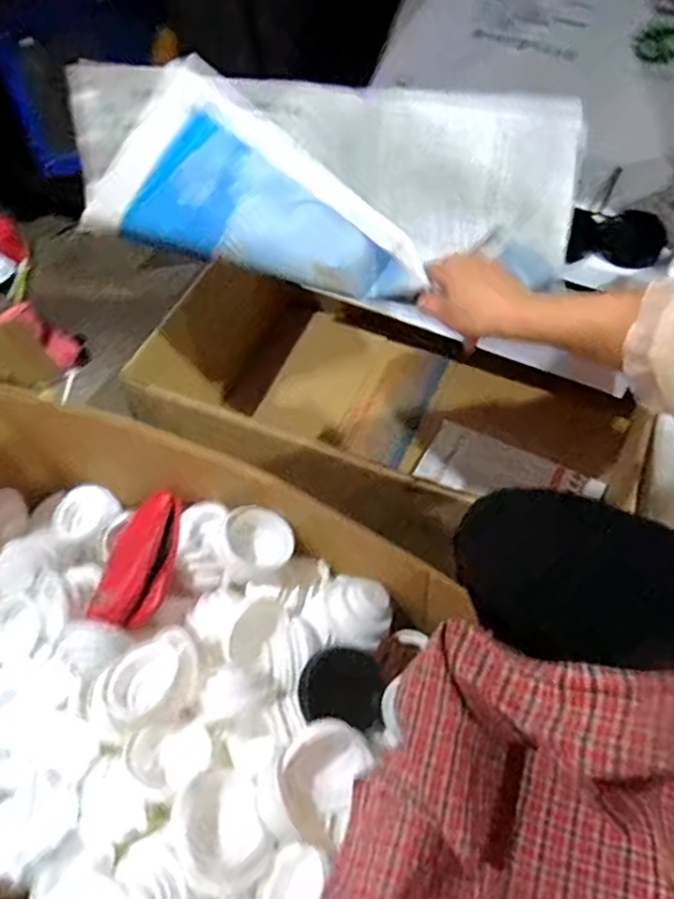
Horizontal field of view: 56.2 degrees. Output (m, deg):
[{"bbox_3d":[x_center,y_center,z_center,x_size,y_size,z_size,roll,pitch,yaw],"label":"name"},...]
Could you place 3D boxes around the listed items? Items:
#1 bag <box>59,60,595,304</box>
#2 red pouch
[{"bbox_3d":[0.026,-0.251,0.629,0.514,0.141,0.216,-6,53,-16],"label":"bag"},{"bbox_3d":[-0.219,0.119,0.727,0.068,0.036,0.168,7,56,9],"label":"red pouch"}]

